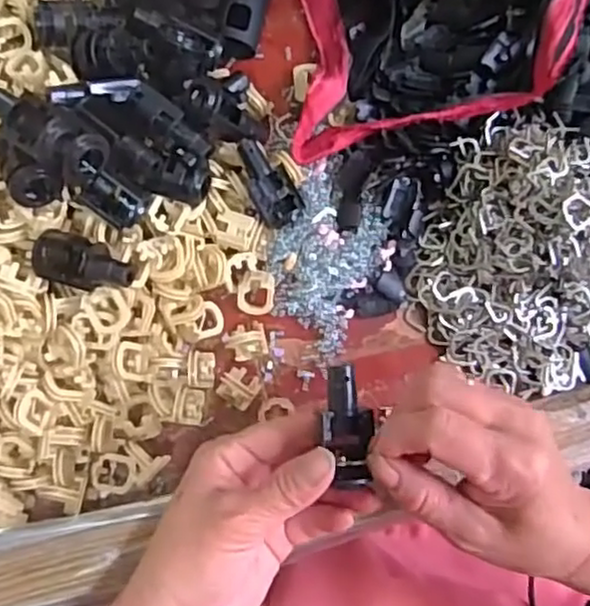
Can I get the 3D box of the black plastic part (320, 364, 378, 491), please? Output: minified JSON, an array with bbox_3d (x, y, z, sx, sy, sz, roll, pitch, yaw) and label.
[{"bbox_3d":[0.024,0.055,0.302,0.022,0.019,0.055,-7,89,-2],"label":"black plastic part"}]

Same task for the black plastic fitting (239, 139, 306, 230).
[{"bbox_3d":[-0.016,-0.073,0.403,0.027,0.012,0.054,-31,100,-4],"label":"black plastic fitting"}]

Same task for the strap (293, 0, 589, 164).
[{"bbox_3d":[0.089,-0.168,0.419,0.179,0.033,0.150,-3,71,9],"label":"strap"}]

